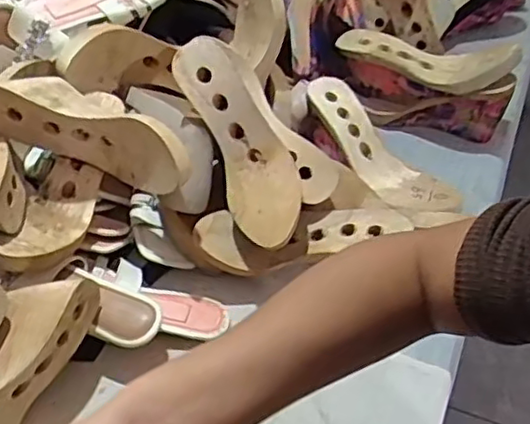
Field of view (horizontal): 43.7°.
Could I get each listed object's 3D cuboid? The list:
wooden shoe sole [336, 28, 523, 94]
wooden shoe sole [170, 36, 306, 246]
[{"bbox_3d":[0.209,-0.211,0.868,0.234,0.046,0.078,20,51,20],"label":"wooden shoe sole"},{"bbox_3d":[-0.023,-0.077,0.702,0.080,0.049,0.225,-25,91,-19],"label":"wooden shoe sole"}]

